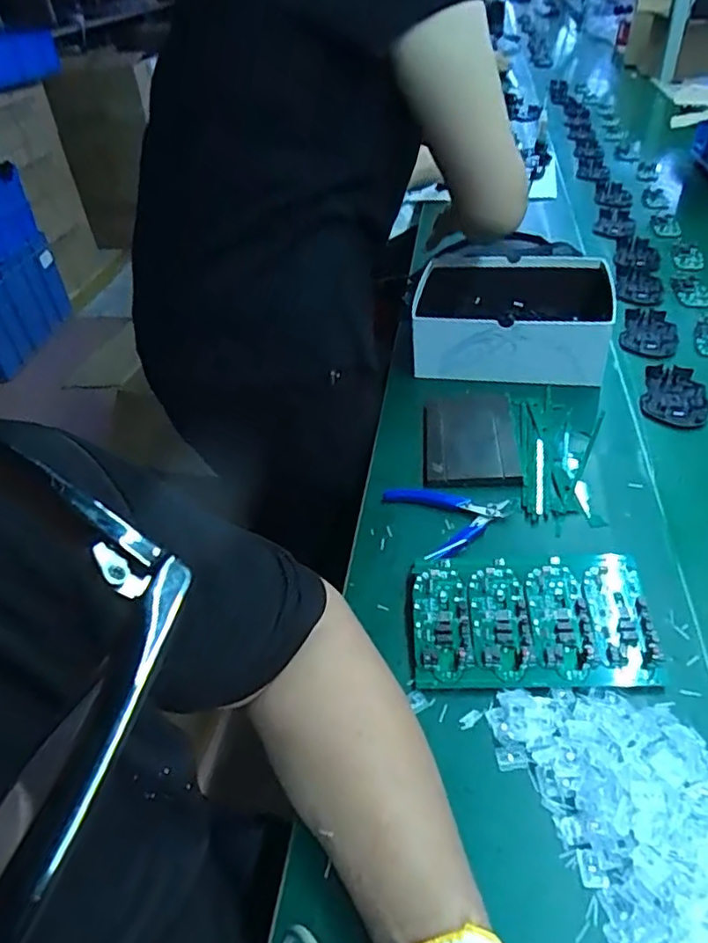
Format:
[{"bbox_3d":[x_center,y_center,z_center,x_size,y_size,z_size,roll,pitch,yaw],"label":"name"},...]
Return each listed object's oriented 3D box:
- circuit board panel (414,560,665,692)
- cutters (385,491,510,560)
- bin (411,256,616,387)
[{"bbox_3d":[0.142,0.120,0.499,0.185,0.021,0.109,-3,41,4],"label":"circuit board panel"},{"bbox_3d":[0.095,0.039,0.604,0.102,0.013,0.104,-4,41,3],"label":"cutters"},{"bbox_3d":[0.205,-0.201,0.794,0.235,0.088,0.191,3,43,13],"label":"bin"}]

